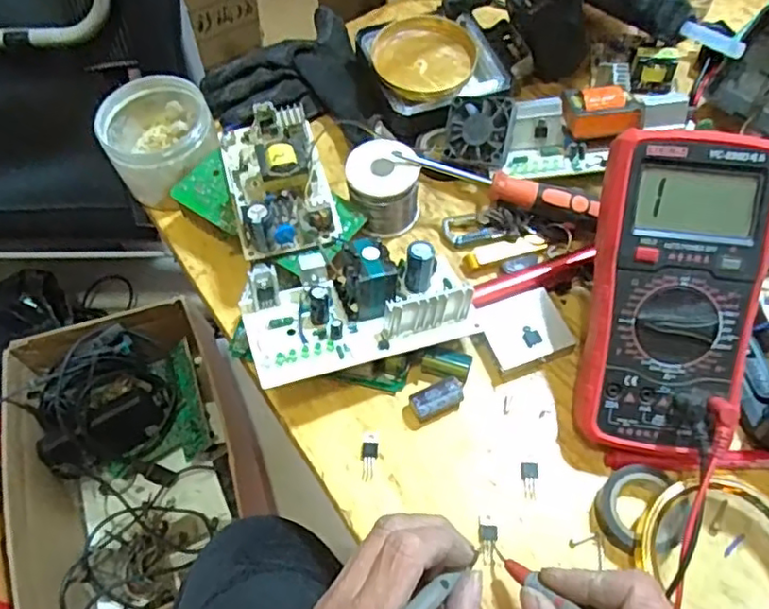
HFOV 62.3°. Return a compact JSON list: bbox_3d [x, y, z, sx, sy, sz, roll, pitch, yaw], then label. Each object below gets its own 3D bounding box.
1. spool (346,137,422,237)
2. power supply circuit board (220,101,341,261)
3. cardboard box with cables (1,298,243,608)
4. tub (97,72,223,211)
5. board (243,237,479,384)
[{"bbox_3d":[0.000,-0.087,0.478,0.051,0.057,0.049,-1,60,1],"label":"spool"},{"bbox_3d":[-0.078,-0.095,0.455,0.067,0.037,0.118,-14,61,-6],"label":"power supply circuit board"},{"bbox_3d":[-0.333,0.231,0.846,0.240,0.173,0.436,-15,61,-7],"label":"cardboard box with cables"},{"bbox_3d":[-0.179,-0.133,0.500,0.081,0.058,0.084,-1,60,1],"label":"tub"},{"bbox_3d":[-0.017,-0.002,0.407,0.146,0.043,0.076,-17,61,-8],"label":"board"}]

